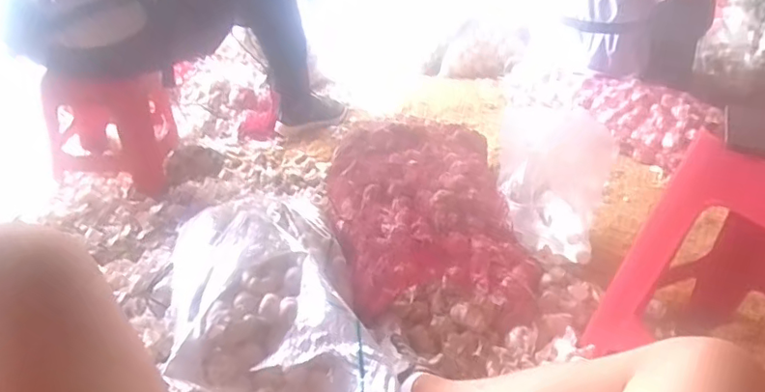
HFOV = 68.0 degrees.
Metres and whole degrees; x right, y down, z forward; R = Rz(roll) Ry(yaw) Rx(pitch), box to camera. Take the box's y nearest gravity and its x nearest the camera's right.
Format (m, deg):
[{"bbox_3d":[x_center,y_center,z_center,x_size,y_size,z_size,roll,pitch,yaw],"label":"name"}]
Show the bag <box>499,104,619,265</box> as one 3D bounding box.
[{"bbox_3d":[0.365,-0.023,1.235,0.227,0.308,0.172,9,31,12],"label":"bag"}]

